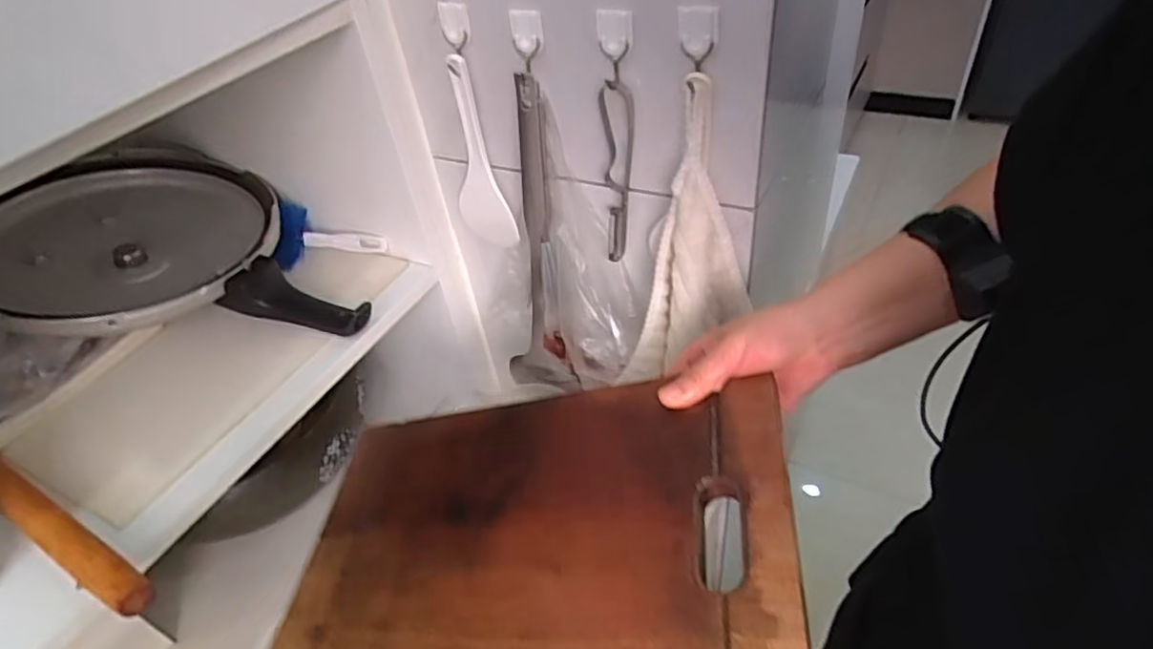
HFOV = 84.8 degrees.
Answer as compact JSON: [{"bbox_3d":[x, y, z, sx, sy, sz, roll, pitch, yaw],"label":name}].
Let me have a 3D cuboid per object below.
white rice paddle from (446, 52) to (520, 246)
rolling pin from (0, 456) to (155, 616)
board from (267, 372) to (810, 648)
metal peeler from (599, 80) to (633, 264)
[{"bbox_3d":[-0.094,-0.153,0.588,0.064,0.186,0.016,27,52,32],"label":"white rice paddle"},{"bbox_3d":[-0.401,0.140,0.468,0.278,0.021,0.027,18,48,25],"label":"rolling pin"},{"bbox_3d":[-0.041,0.153,0.420,0.355,0.009,0.251,-11,43,20],"label":"board"},{"bbox_3d":[0.036,-0.122,0.528,0.024,0.161,0.017,9,45,17],"label":"metal peeler"}]

